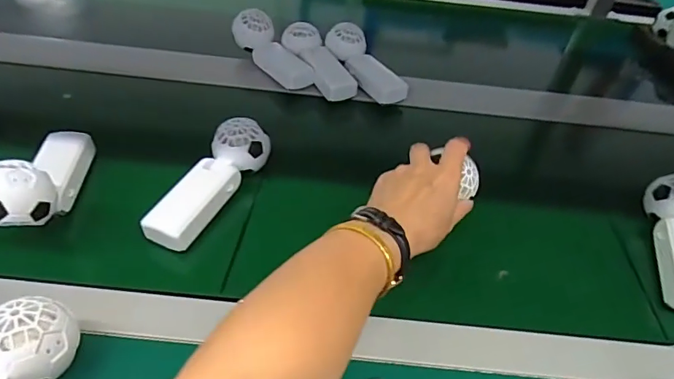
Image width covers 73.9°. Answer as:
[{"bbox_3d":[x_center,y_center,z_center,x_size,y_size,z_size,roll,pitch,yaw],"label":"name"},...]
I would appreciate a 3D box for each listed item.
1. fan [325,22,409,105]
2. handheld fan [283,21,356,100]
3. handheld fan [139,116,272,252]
[{"bbox_3d":[0.042,-0.190,0.664,0.058,0.049,0.161,-15,46,-22],"label":"fan"},{"bbox_3d":[-0.024,-0.194,0.666,0.057,0.046,0.157,-19,48,-25],"label":"handheld fan"},{"bbox_3d":[-0.132,-0.013,0.462,0.050,0.050,0.158,22,45,17],"label":"handheld fan"}]

